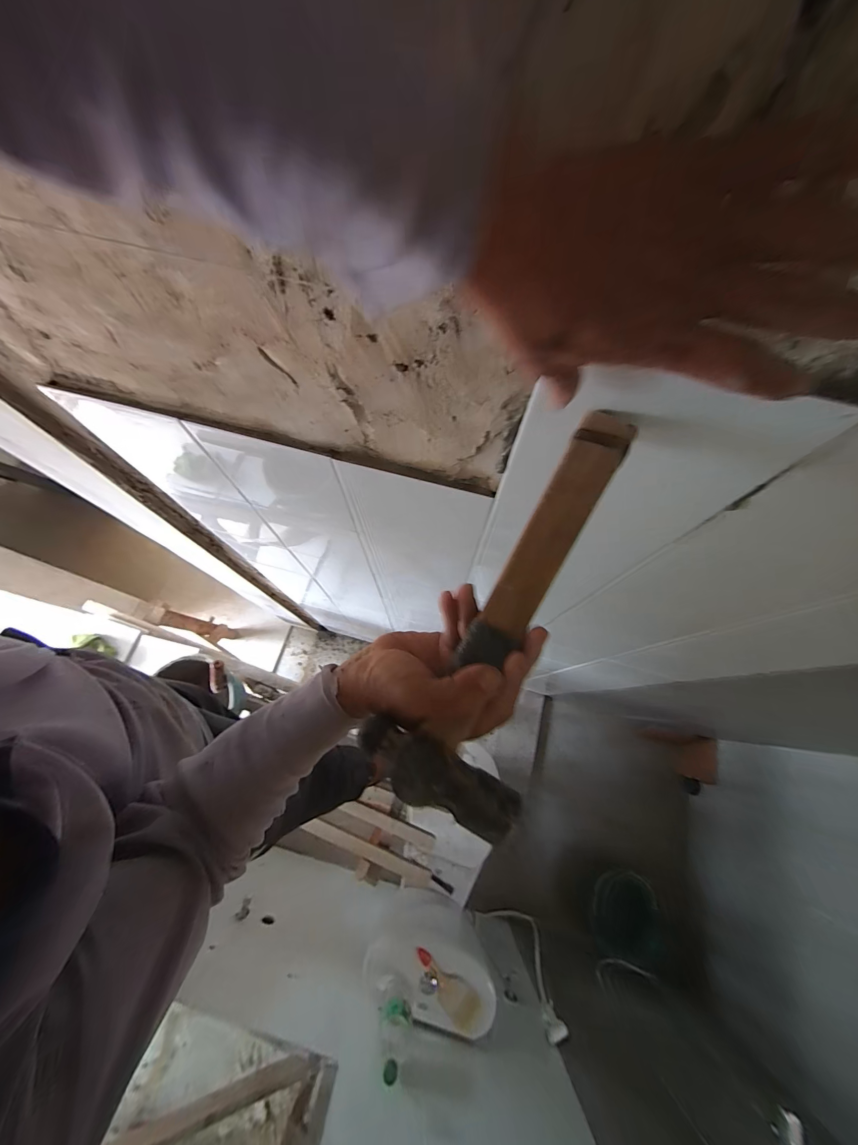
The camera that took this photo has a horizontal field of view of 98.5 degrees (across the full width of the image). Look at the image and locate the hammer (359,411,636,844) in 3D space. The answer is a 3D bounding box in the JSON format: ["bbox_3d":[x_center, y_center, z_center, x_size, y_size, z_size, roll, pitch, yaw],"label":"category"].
[{"bbox_3d":[0.063,0.017,0.261,0.098,0.034,0.289,27,80,9],"label":"hammer"}]

